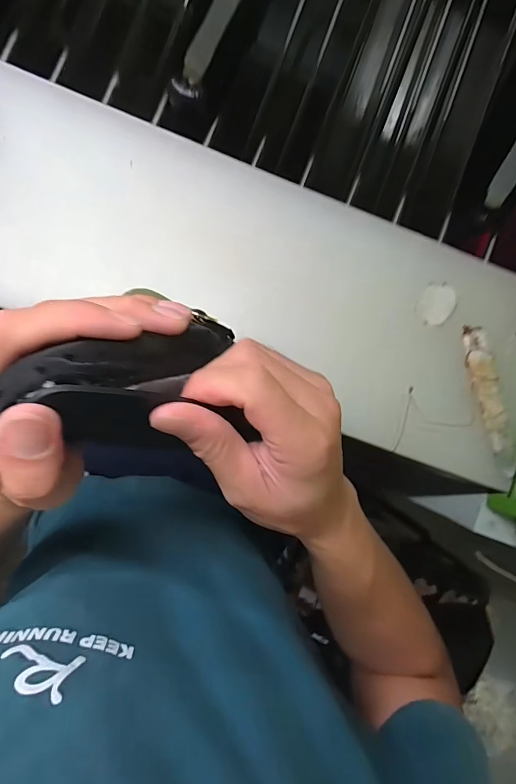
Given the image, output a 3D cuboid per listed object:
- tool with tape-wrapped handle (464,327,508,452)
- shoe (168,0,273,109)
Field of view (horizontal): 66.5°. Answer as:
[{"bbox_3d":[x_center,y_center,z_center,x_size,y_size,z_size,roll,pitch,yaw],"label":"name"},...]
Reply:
[{"bbox_3d":[0.252,-0.005,0.436,0.029,0.017,0.136,-15,89,-5],"label":"tool with tape-wrapped handle"},{"bbox_3d":[-0.028,-0.446,0.456,0.061,0.053,0.234,28,100,-3],"label":"shoe"}]

